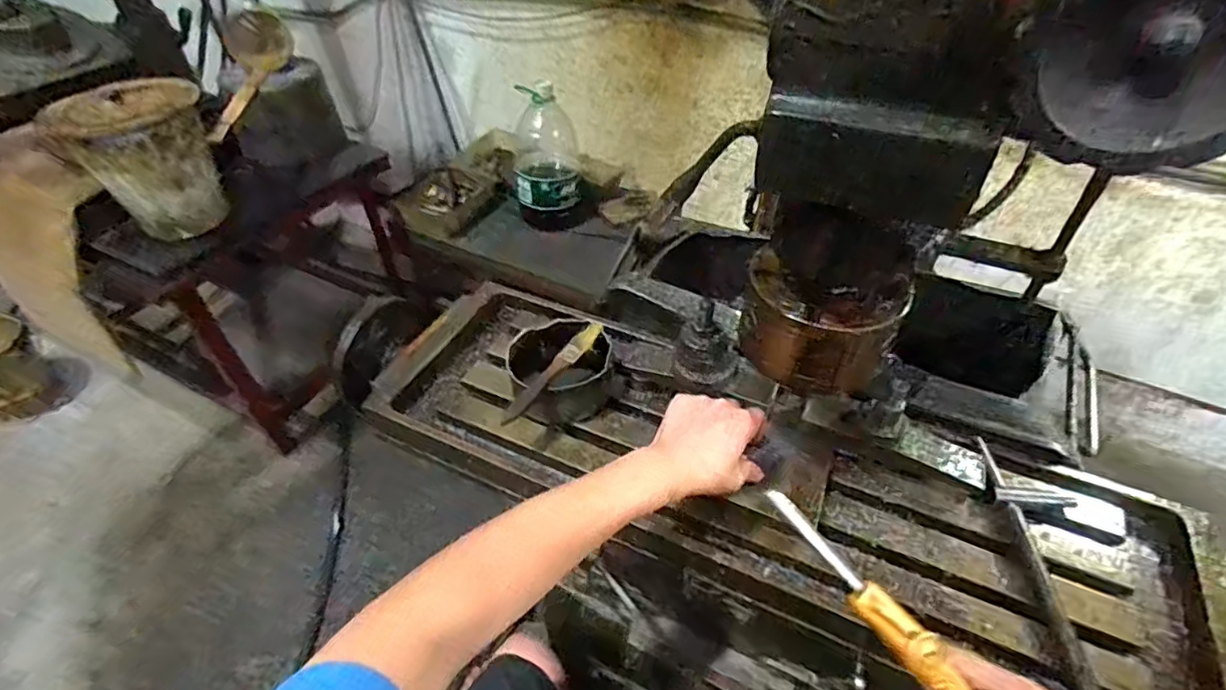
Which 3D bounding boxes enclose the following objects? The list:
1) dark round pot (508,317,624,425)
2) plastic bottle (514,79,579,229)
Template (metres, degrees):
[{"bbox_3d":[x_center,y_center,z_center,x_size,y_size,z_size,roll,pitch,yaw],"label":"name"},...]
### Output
[{"bbox_3d":[-0.054,0.024,0.614,0.111,0.058,0.106,-25,51,-23],"label":"dark round pot"},{"bbox_3d":[-0.172,-0.482,1.506,0.170,0.329,0.141,-4,46,-6],"label":"plastic bottle"}]

